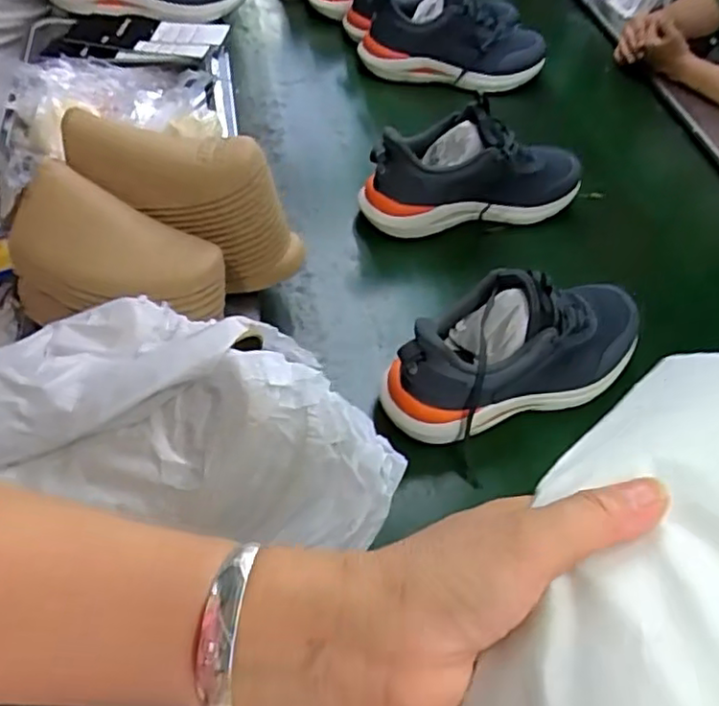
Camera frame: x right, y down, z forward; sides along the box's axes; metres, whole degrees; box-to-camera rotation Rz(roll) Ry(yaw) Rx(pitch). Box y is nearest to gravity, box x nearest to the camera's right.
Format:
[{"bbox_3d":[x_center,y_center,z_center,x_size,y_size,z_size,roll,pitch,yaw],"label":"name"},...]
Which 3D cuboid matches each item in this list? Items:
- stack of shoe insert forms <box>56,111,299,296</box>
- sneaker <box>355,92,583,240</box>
[{"bbox_3d":[-0.166,-0.161,0.650,0.253,0.120,0.072,30,51,-17],"label":"stack of shoe insert forms"},{"bbox_3d":[0.159,-0.251,0.878,0.315,0.155,0.091,-16,54,-14],"label":"sneaker"}]

